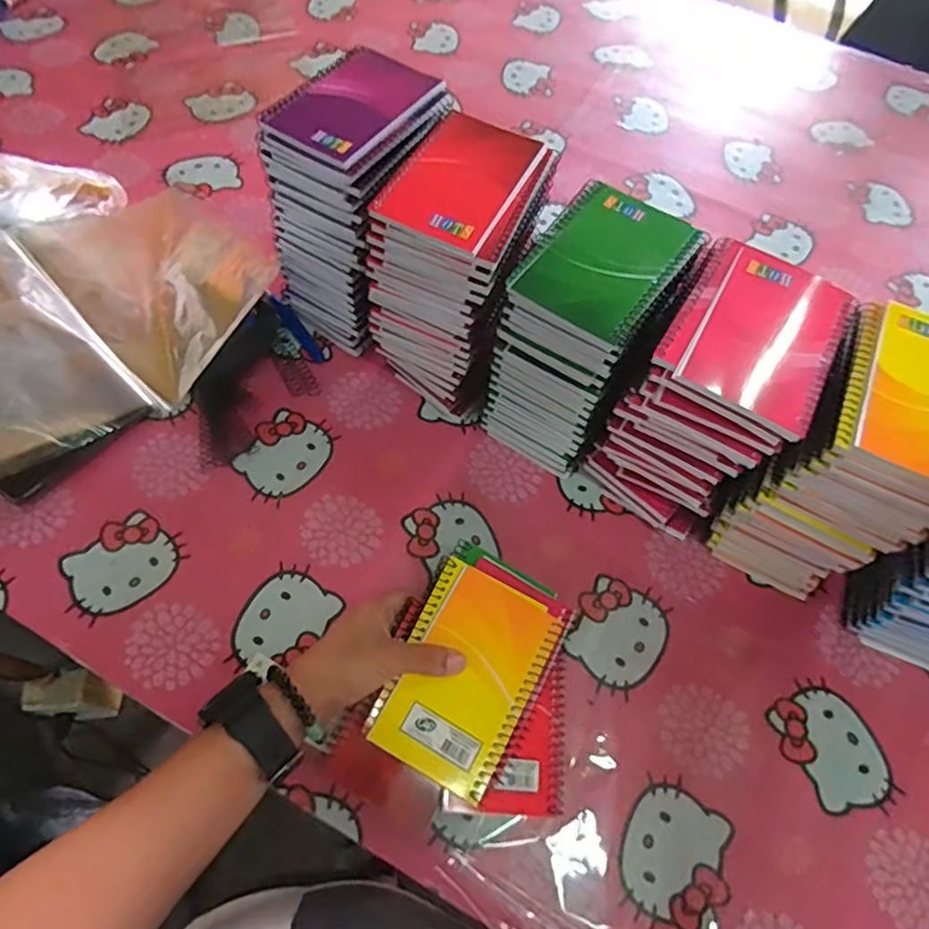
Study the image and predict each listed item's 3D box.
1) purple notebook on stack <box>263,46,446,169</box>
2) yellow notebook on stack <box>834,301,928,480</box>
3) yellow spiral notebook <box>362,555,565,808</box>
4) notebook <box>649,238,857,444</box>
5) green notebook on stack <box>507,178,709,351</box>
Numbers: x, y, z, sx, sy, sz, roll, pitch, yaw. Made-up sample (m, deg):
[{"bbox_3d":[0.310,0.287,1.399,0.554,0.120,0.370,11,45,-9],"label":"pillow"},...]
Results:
[{"bbox_3d":[-0.086,-0.281,0.471,0.086,0.014,0.129,28,63,11],"label":"purple notebook on stack"},{"bbox_3d":[0.294,-0.045,0.381,0.099,0.014,0.123,23,63,8],"label":"yellow notebook on stack"},{"bbox_3d":[0.002,0.141,0.415,0.092,0.011,0.133,26,63,9],"label":"yellow spiral notebook"},{"bbox_3d":[0.193,-0.089,0.399,0.100,0.012,0.134,30,64,12],"label":"notebook"},{"bbox_3d":[0.099,-0.143,0.422,0.095,0.012,0.133,33,64,13],"label":"green notebook on stack"}]

